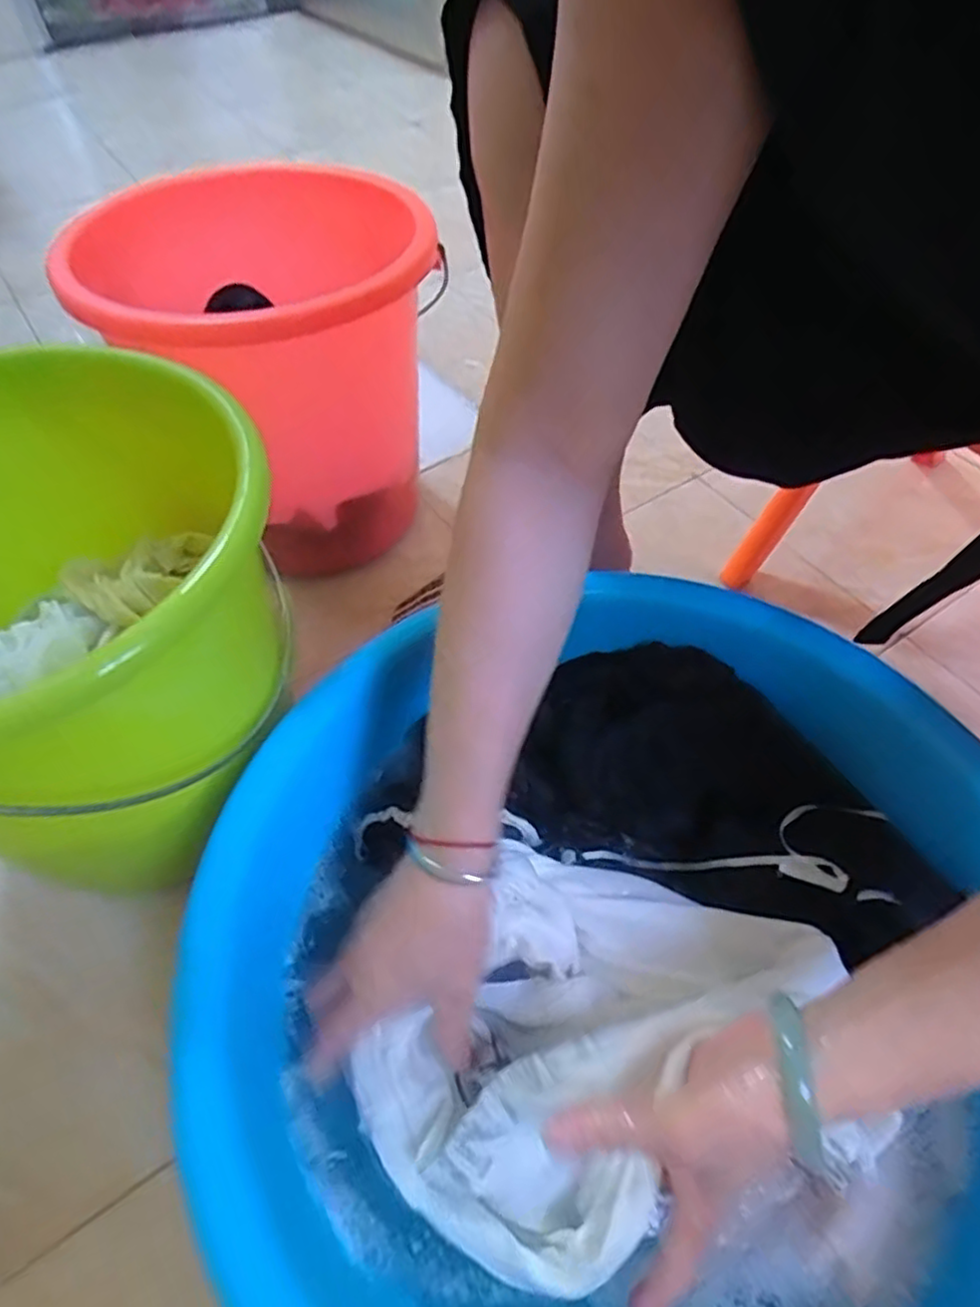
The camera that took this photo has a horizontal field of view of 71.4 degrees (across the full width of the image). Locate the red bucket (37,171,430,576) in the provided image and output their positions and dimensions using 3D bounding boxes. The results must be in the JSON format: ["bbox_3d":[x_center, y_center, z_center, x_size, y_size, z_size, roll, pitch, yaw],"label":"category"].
[{"bbox_3d":[-0.208,-0.275,0.702,0.293,0.307,0.333,-19,57,-13],"label":"red bucket"}]

